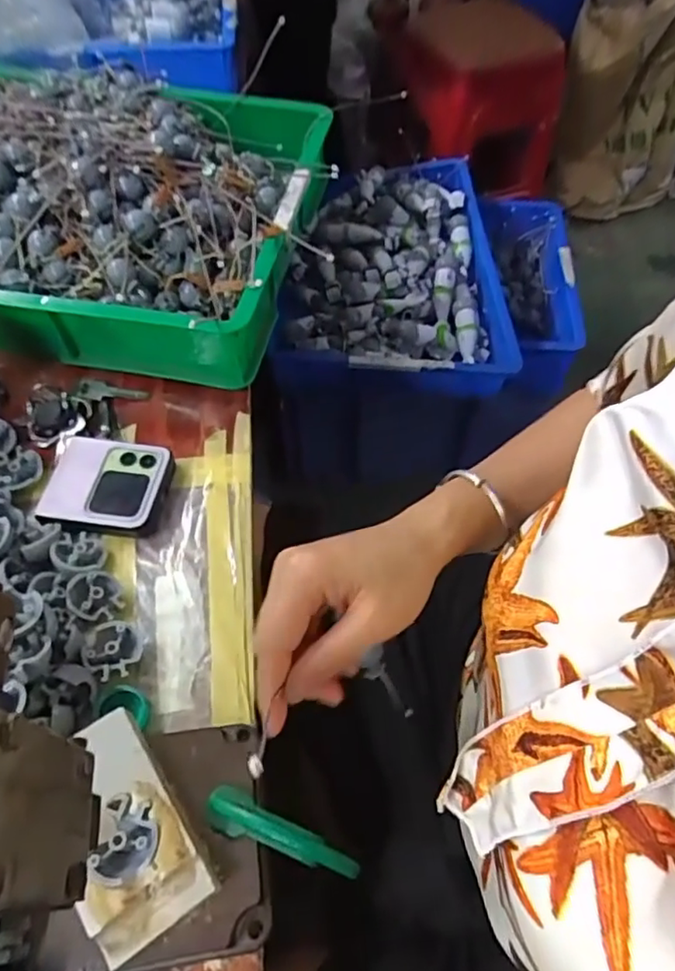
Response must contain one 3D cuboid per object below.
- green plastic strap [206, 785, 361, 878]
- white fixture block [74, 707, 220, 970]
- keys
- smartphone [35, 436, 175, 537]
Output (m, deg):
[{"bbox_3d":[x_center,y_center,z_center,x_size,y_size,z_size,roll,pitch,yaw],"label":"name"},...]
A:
[{"bbox_3d":[-0.032,0.189,0.329,0.088,0.022,0.021,21,60,13],"label":"green plastic strap"},{"bbox_3d":[-0.116,0.180,0.321,0.058,0.016,0.107,-30,63,-17],"label":"white fixture block"},{"bbox_3d":[-0.217,-0.064,0.522,0.095,0.024,0.061,-10,59,-6],"label":"keys"},{"bbox_3d":[-0.178,-0.001,0.471,0.089,0.017,0.080,6,58,4],"label":"smartphone"}]

